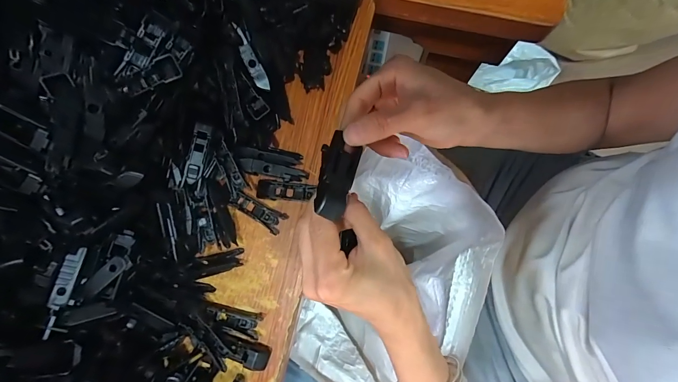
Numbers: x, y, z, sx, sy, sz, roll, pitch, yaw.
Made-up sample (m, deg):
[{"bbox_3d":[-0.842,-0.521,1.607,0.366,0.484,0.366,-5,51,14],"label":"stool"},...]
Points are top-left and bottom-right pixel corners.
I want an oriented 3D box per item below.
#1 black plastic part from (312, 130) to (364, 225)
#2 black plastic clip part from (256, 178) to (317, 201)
[{"bbox_3d":[-0.001,-0.013,0.226,0.026,0.012,0.063,9,68,2],"label":"black plastic part"},{"bbox_3d":[-0.054,0.000,0.321,0.058,0.010,0.019,6,80,2],"label":"black plastic clip part"}]

